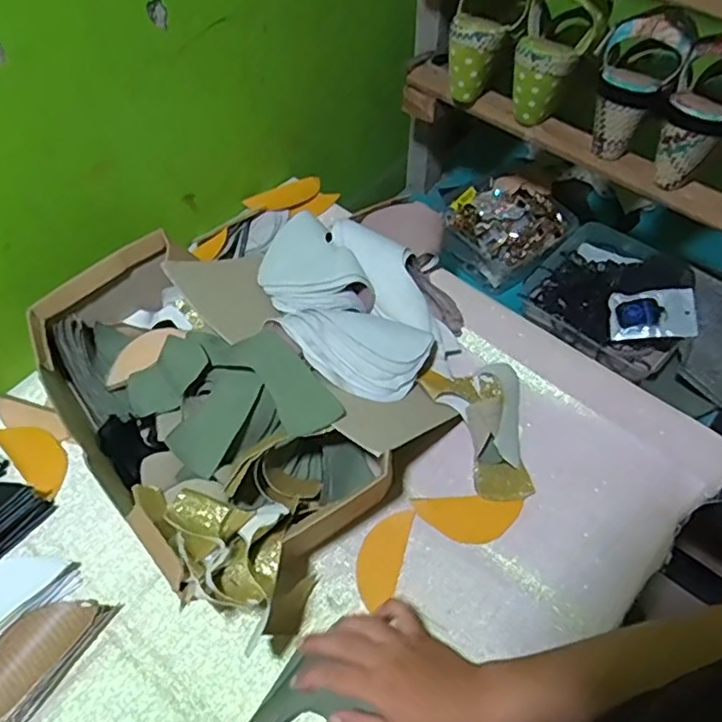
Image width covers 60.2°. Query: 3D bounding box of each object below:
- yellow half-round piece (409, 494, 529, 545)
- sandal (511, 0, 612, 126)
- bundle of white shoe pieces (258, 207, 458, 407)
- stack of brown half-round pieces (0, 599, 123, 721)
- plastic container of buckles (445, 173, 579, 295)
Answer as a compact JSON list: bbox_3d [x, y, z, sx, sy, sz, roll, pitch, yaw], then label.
[{"bbox_3d":[0.103,0.150,0.590,0.104,0.006,0.045,-2,56,-1],"label":"yellow half-round piece"},{"bbox_3d":[0.202,-0.332,0.669,0.082,0.151,0.071,36,33,17],"label":"sandal"},{"bbox_3d":[-0.025,-0.071,0.669,0.172,0.081,0.266,-36,63,-21],"label":"bundle of white shoe pieces"},{"bbox_3d":[-0.269,0.244,0.513,0.057,0.028,0.121,29,61,18],"label":"stack of brown half-round pieces"},{"bbox_3d":[0.209,-0.193,0.912,0.152,0.070,0.157,-37,63,-22],"label":"plastic container of buckles"}]

